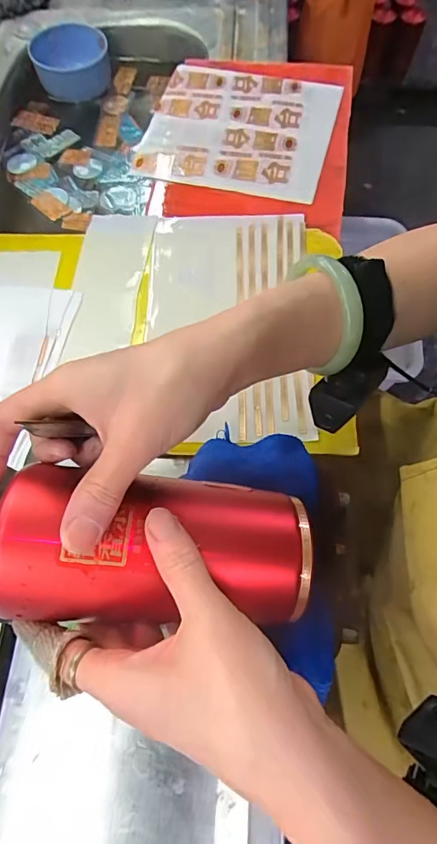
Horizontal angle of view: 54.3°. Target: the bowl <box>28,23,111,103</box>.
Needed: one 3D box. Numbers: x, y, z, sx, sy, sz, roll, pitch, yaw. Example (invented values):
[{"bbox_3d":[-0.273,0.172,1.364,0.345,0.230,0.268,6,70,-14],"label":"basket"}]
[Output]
[{"bbox_3d":[-0.215,-0.532,0.628,0.108,0.048,0.086,-13,69,-5],"label":"bowl"}]

